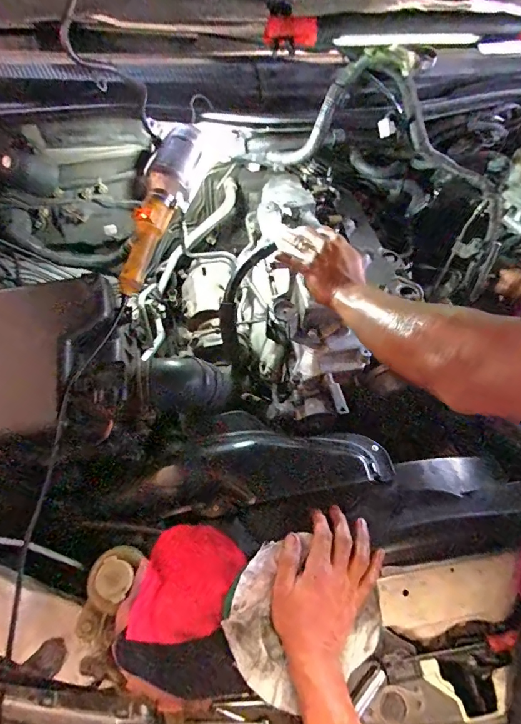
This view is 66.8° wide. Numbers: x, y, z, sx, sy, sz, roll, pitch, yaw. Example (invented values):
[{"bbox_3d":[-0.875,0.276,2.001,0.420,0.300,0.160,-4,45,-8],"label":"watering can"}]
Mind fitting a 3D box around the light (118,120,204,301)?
[{"bbox_3d":[-0.164,-0.248,0.645,0.064,0.069,0.310,19,82,7],"label":"light"}]

